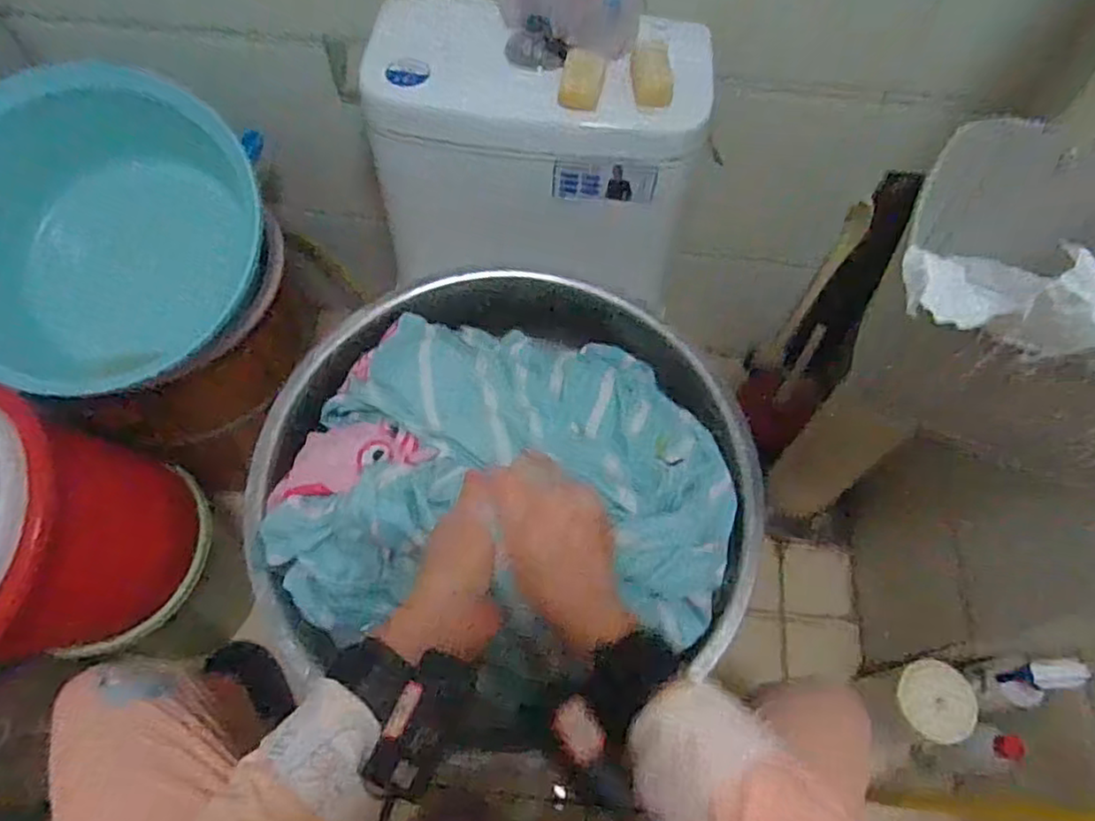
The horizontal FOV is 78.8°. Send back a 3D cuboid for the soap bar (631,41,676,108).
[{"bbox_3d":[0.106,-0.338,0.672,0.037,0.027,0.064,-4,62,-4],"label":"soap bar"}]

